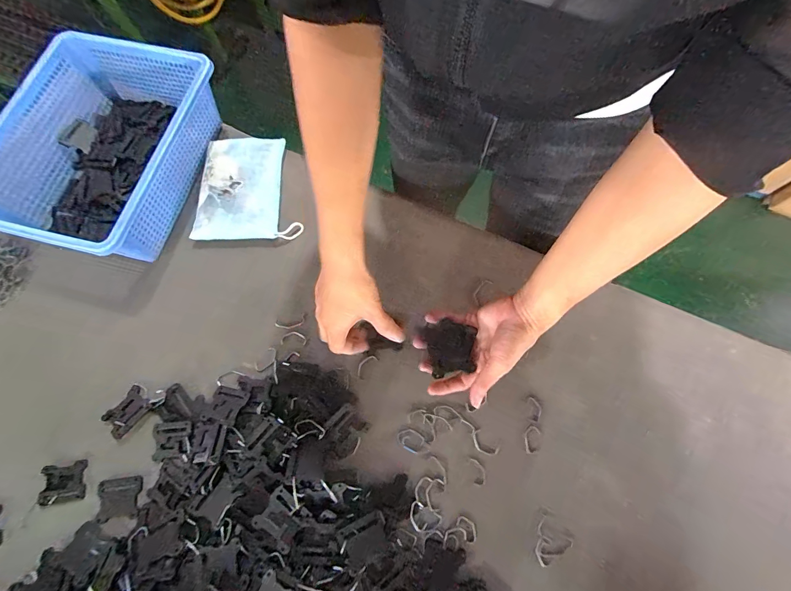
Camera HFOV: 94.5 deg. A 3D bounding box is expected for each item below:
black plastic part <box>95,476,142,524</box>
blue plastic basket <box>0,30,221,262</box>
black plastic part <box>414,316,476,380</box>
[{"bbox_3d":[-0.319,0.234,0.420,0.048,0.005,0.044,-9,73,-1],"label":"black plastic part"},{"bbox_3d":[-0.394,-0.196,0.505,0.231,0.101,0.305,13,74,6],"label":"blue plastic basket"},{"bbox_3d":[0.063,0.061,0.433,0.061,0.011,0.063,-14,73,-3],"label":"black plastic part"}]

